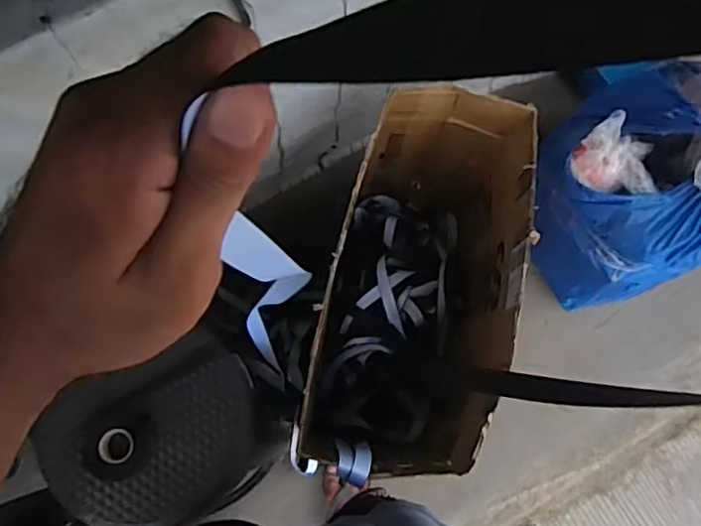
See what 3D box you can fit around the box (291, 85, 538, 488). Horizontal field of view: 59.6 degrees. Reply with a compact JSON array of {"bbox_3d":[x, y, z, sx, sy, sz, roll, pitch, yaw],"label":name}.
[{"bbox_3d":[0.114,0.049,1.178,0.306,0.511,0.661,9,75,3],"label":"box"}]

